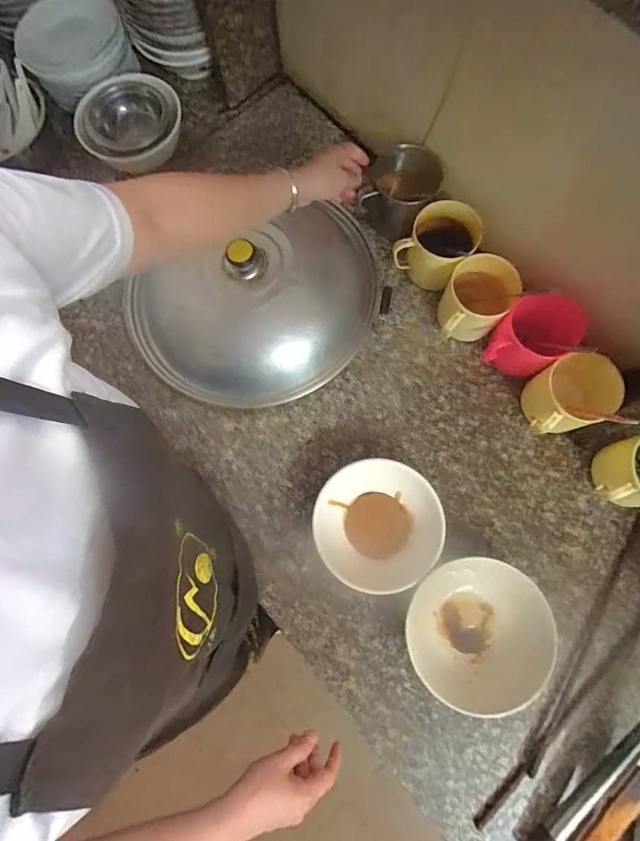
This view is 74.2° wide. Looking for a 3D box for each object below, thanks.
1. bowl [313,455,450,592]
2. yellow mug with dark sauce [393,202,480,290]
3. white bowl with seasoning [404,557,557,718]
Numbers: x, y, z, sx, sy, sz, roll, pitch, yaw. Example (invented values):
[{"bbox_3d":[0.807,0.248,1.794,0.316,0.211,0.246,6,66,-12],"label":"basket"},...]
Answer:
[{"bbox_3d":[0.082,0.147,0.599,0.177,0.069,0.169,0,77,1],"label":"bowl"},{"bbox_3d":[0.189,-0.280,0.676,0.105,0.086,0.101,0,77,1],"label":"yellow mug with dark sauce"},{"bbox_3d":[0.211,0.278,0.568,0.189,0.068,0.174,0,77,1],"label":"white bowl with seasoning"}]

